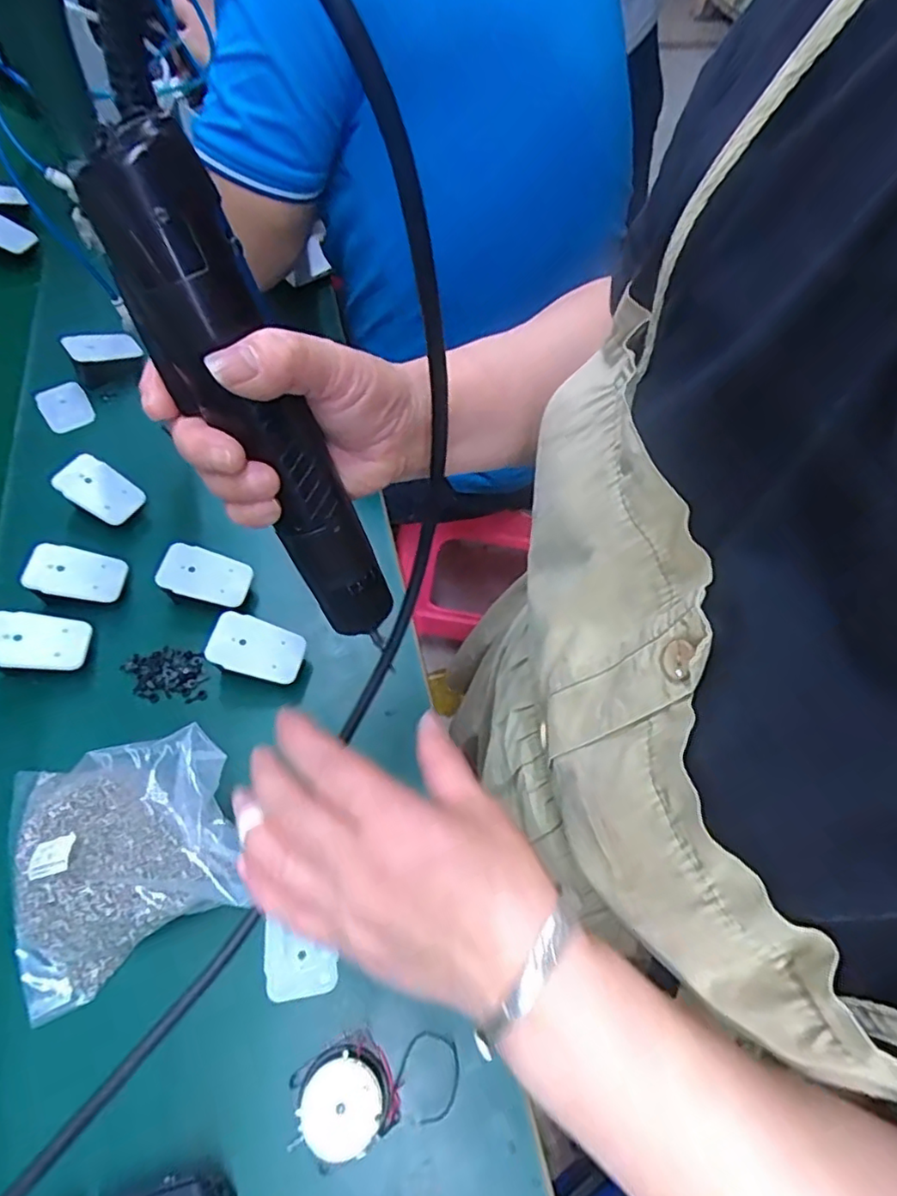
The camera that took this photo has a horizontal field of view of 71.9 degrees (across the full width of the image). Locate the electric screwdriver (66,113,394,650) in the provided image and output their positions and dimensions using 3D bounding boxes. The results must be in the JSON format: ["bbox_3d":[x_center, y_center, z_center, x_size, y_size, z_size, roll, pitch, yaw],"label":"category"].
[{"bbox_3d":[-0.070,-0.064,0.244,0.040,0.197,0.031,-43,38,-25],"label":"electric screwdriver"}]

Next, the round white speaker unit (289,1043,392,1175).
[{"bbox_3d":[-0.059,0.284,0.350,0.050,0.037,0.047,2,59,-3],"label":"round white speaker unit"}]

